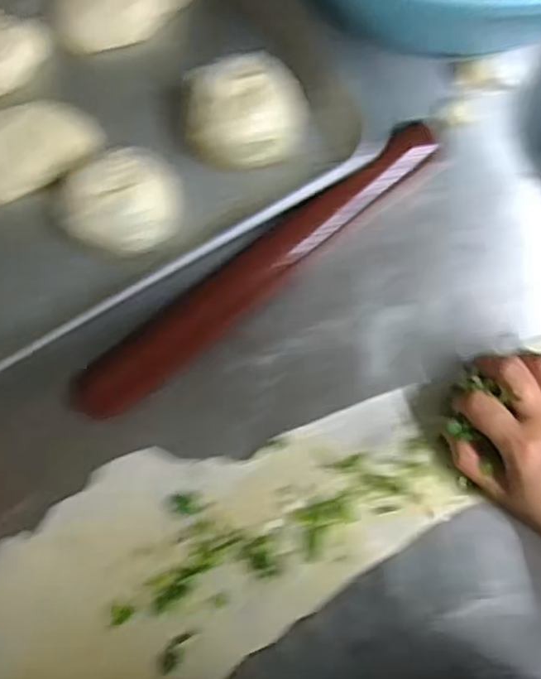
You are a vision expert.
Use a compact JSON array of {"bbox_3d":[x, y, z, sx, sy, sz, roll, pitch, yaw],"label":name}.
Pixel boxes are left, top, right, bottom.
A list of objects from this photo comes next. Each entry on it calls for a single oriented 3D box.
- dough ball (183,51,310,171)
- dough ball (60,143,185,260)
[{"bbox_3d":[-0.017,-0.164,0.471,0.086,0.045,0.074,-8,82,3],"label":"dough ball"},{"bbox_3d":[-0.107,-0.098,0.469,0.084,0.047,0.070,-32,81,0],"label":"dough ball"}]

